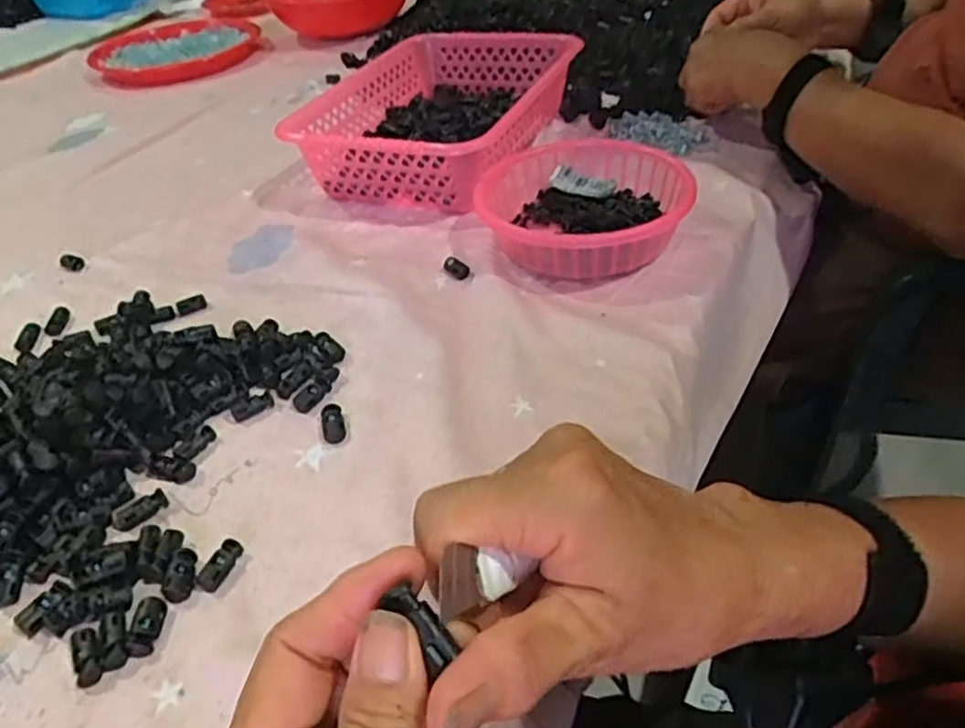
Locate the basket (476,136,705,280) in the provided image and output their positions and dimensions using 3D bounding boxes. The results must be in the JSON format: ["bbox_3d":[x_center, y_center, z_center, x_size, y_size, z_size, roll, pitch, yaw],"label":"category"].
[{"bbox_3d":[0.082,-0.129,0.603,0.166,0.050,0.175,-4,40,3],"label":"basket"}]

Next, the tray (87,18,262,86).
[{"bbox_3d":[-0.469,-0.485,1.121,0.201,0.032,0.261,9,42,14],"label":"tray"}]

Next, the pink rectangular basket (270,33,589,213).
[{"bbox_3d":[-0.045,-0.253,0.755,0.213,0.088,0.296,11,43,20],"label":"pink rectangular basket"}]

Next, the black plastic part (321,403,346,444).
[{"bbox_3d":[-0.095,0.037,0.462,0.014,0.009,0.027,-12,41,-9],"label":"black plastic part"}]

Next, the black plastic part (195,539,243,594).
[{"bbox_3d":[-0.139,0.106,0.385,0.013,0.007,0.029,15,44,21],"label":"black plastic part"}]

